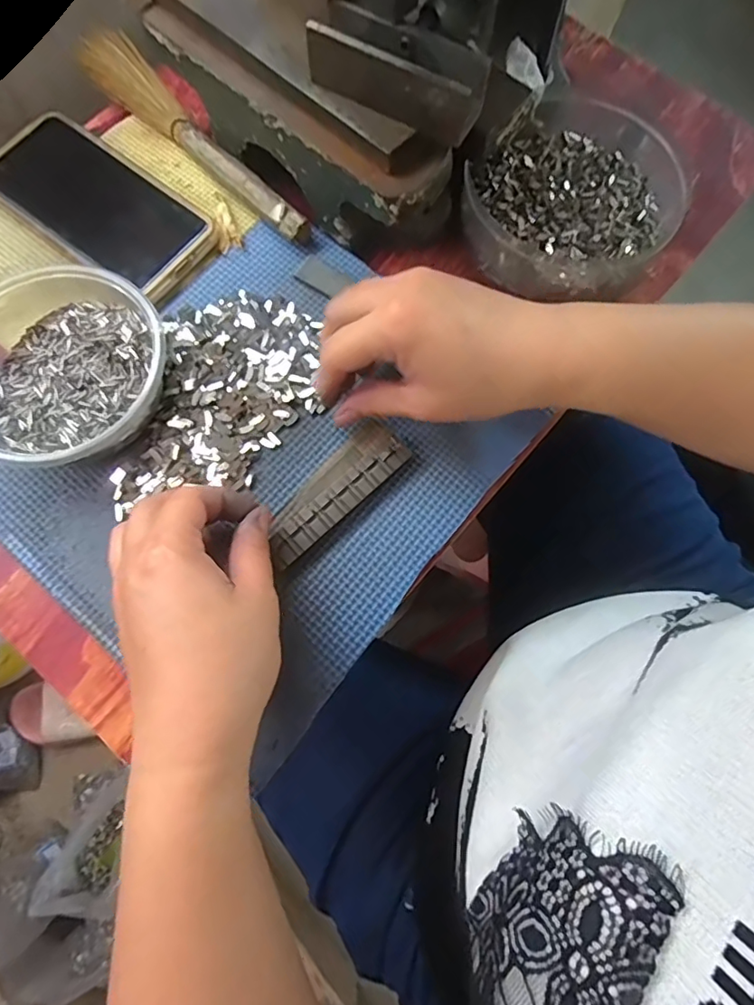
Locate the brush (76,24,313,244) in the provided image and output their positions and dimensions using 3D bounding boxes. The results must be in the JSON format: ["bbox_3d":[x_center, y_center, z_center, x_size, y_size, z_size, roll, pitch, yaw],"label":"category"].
[{"bbox_3d":[-0.134,-0.253,0.362,0.039,0.021,0.237,-39,79,-11],"label":"brush"}]

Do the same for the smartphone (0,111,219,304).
[{"bbox_3d":[-0.182,-0.194,0.348,0.157,0.013,0.073,36,76,8],"label":"smartphone"}]

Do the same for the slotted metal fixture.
[{"bbox_3d":[-0.024,-0.006,0.304,0.034,0.014,0.098,41,75,9],"label":"slotted metal fixture"}]

